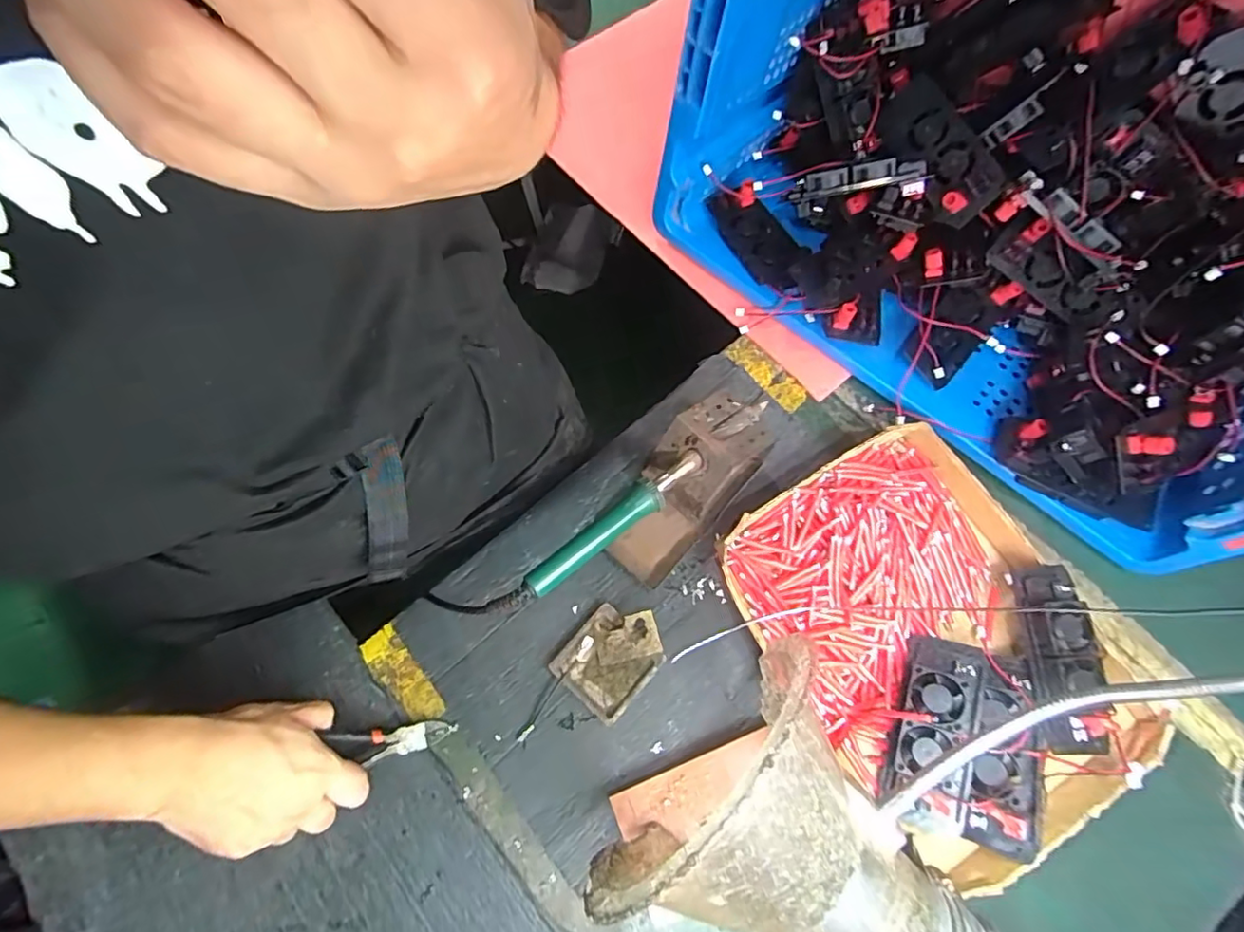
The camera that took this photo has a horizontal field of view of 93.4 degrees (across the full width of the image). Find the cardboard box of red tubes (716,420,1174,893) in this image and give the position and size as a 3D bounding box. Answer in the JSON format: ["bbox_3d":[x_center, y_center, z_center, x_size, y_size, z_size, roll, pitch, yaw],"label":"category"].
[{"bbox_3d":[0.255,0.134,0.478,0.252,0.055,0.320,-32,73,-13],"label":"cardboard box of red tubes"}]

